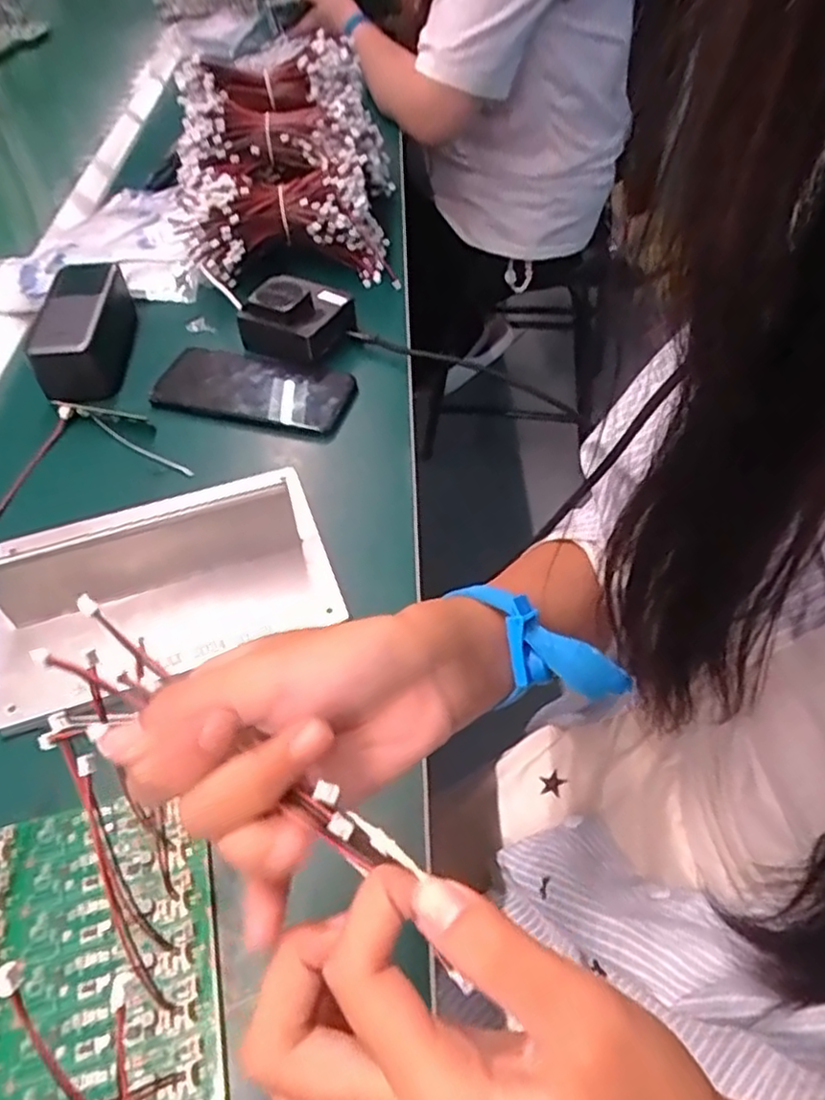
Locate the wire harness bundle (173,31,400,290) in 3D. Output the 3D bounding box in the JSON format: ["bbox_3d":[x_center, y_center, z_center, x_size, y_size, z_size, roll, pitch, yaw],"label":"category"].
[{"bbox_3d":[-0.121,-0.371,0.661,0.189,0.138,0.213,-5,50,0],"label":"wire harness bundle"}]

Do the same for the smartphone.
[{"bbox_3d":[-0.127,-0.130,0.558,0.156,0.008,0.079,10,51,9],"label":"smartphone"}]

